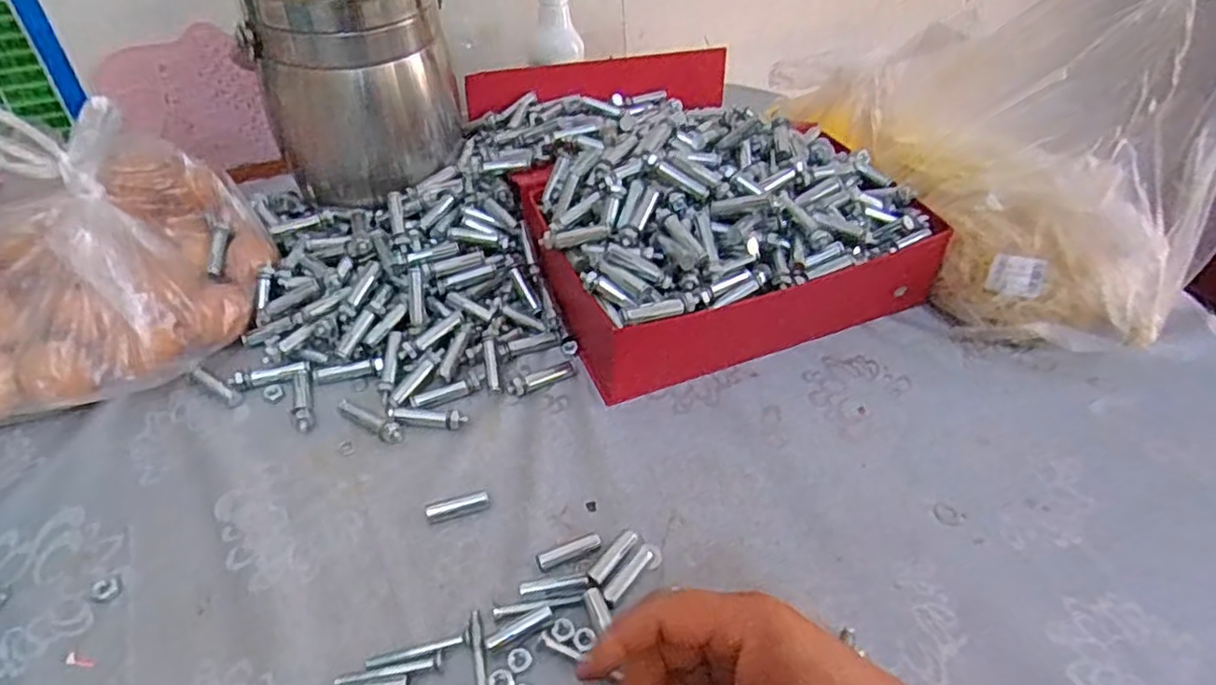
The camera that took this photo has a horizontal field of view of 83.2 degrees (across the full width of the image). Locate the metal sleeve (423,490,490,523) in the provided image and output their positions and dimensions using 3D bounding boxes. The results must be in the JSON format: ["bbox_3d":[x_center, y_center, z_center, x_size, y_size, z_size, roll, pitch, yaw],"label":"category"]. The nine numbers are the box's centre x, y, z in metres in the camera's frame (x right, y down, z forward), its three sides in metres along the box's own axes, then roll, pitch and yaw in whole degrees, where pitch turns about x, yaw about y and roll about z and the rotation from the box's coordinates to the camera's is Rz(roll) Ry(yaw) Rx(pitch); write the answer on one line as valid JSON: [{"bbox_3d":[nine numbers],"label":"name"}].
[{"bbox_3d":[-0.095,0.103,0.435,0.040,0.010,0.010,-14,48,-17],"label":"metal sleeve"}]

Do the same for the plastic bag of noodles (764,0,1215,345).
[{"bbox_3d":[0.316,-0.177,0.572,0.157,0.239,0.367,-16,49,-18],"label":"plastic bag of noodles"}]

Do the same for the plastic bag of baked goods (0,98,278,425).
[{"bbox_3d":[-0.379,-0.072,0.491,0.227,0.153,0.201,-12,48,-15],"label":"plastic bag of baked goods"}]

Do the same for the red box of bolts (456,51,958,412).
[{"bbox_3d":[0.050,-0.163,0.625,0.313,0.120,0.401,-14,47,-17],"label":"red box of bolts"}]

